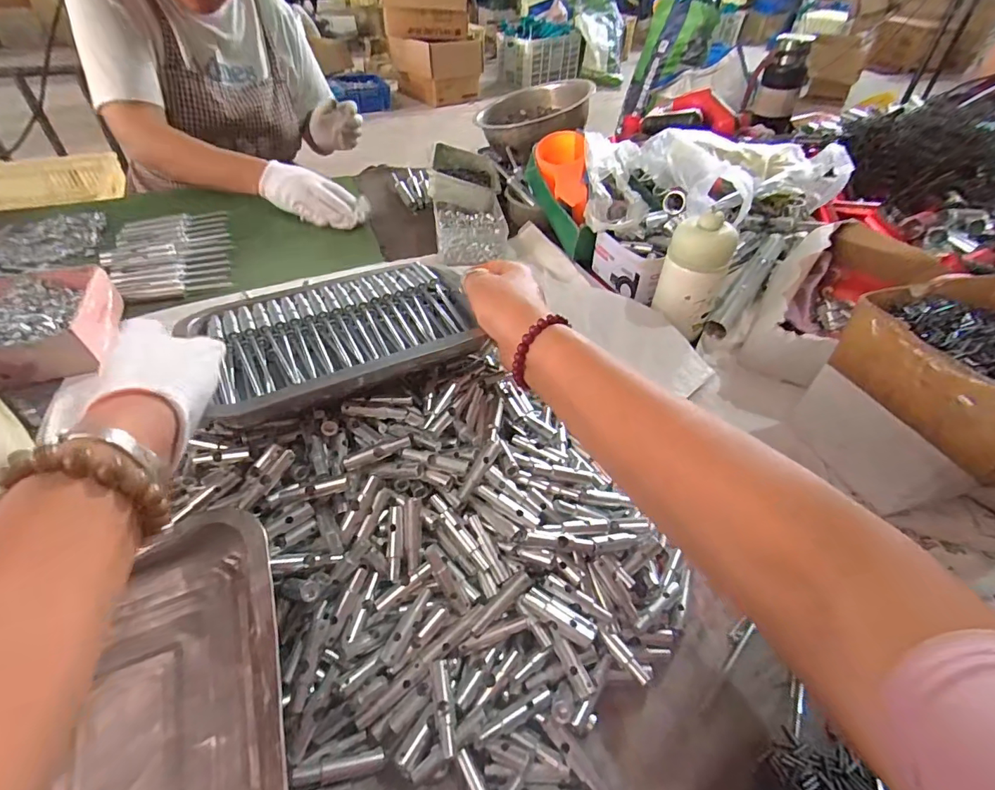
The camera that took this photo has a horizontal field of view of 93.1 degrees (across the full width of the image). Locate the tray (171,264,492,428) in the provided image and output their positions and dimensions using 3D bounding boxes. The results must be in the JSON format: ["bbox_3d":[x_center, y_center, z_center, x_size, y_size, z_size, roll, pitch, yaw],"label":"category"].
[{"bbox_3d":[-0.137,-0.066,0.432,0.238,0.029,0.169,-22,50,-22],"label":"tray"}]

